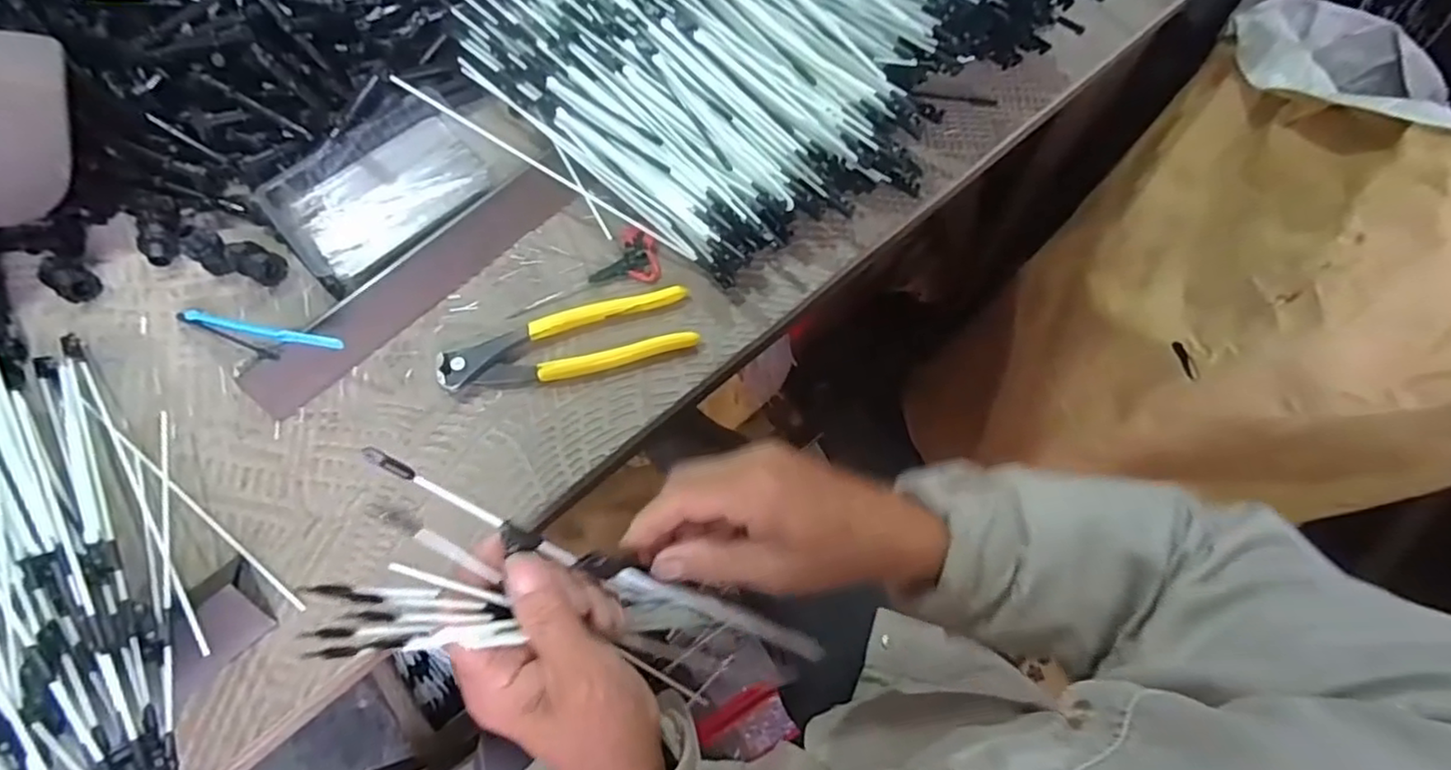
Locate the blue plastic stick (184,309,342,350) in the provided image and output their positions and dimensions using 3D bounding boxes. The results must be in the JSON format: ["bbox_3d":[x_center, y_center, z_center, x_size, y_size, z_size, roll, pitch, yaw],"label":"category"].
[{"bbox_3d":[-0.295,-0.034,0.420,0.130,0.010,0.010,10,69,21],"label":"blue plastic stick"}]

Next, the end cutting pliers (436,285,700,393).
[{"bbox_3d":[-0.102,-0.027,0.430,0.162,0.015,0.045,-16,69,-5],"label":"end cutting pliers"}]

